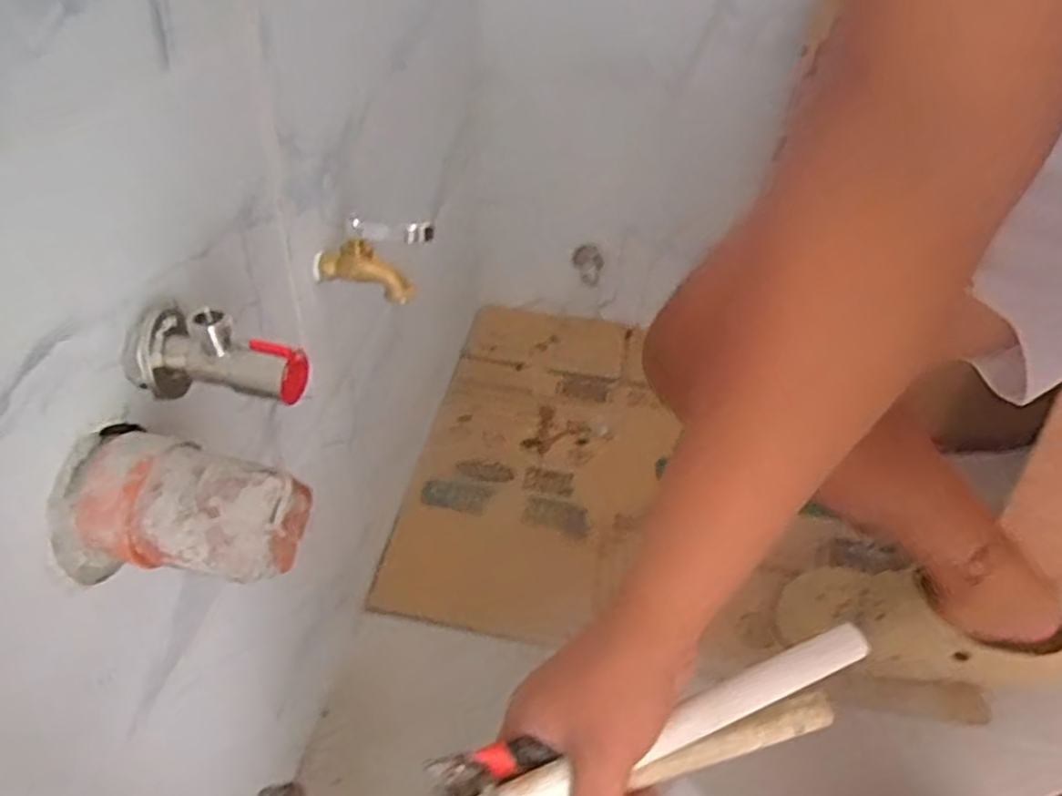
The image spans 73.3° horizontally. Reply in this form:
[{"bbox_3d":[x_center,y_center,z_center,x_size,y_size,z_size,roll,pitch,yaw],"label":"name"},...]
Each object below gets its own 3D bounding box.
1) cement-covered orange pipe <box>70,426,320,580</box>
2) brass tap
[{"bbox_3d":[-0.158,0.053,0.339,0.094,0.050,0.062,11,41,8],"label":"cement-covered orange pipe"},{"bbox_3d":[-0.120,-0.108,0.541,0.085,0.061,0.030,3,41,-2],"label":"brass tap"}]

